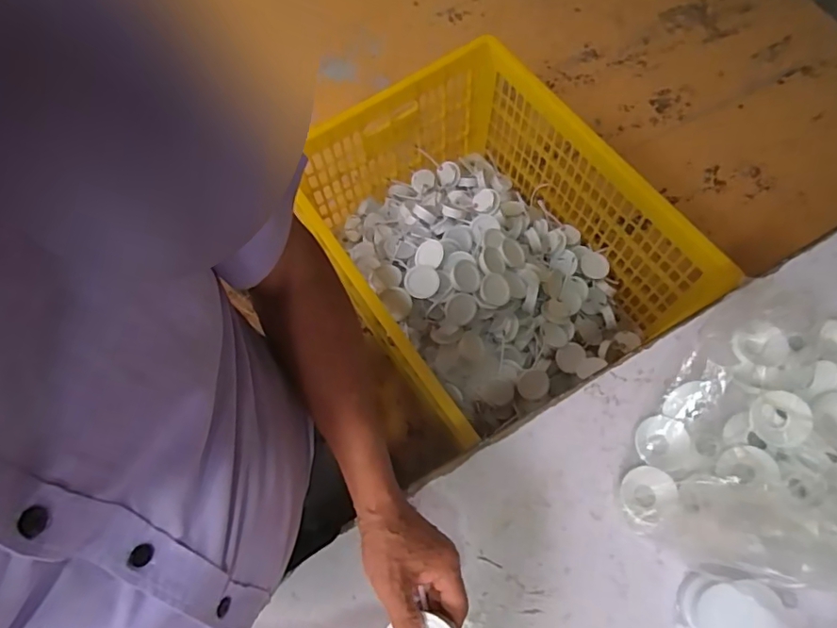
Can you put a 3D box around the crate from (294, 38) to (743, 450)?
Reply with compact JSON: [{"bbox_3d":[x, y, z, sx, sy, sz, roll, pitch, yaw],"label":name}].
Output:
[{"bbox_3d":[0.154,-0.180,1.309,0.643,0.368,0.802,-31,69,-10],"label":"crate"}]

